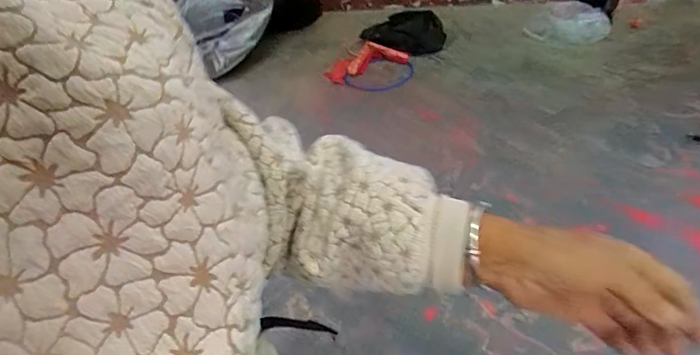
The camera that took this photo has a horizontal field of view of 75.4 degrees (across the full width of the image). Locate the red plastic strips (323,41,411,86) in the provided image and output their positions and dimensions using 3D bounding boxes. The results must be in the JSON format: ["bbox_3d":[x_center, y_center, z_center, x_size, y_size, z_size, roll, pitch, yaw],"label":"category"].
[{"bbox_3d":[0.064,-0.447,1.734,0.306,0.077,0.167,-24,39,-16],"label":"red plastic strips"}]

